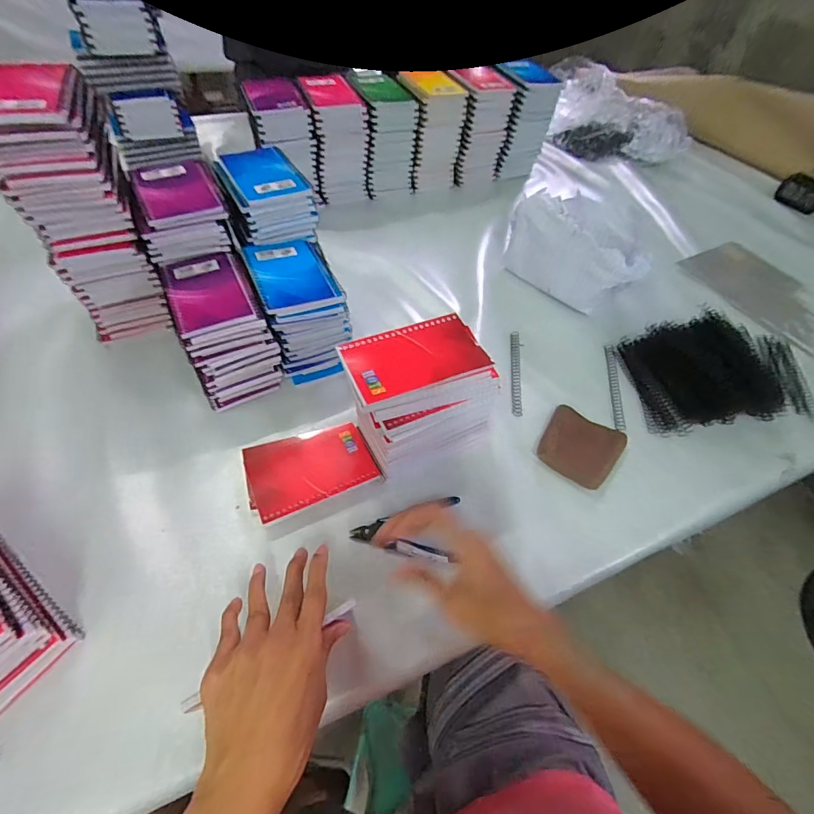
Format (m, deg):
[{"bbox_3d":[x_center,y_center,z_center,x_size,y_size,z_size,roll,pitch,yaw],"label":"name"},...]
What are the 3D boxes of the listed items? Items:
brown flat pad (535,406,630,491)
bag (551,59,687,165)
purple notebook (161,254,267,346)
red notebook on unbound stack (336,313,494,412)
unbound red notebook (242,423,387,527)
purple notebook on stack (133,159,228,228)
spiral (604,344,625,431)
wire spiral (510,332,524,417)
[{"bbox_3d":[0.208,0.048,0.500,0.086,0.014,0.091,27,55,15],"label":"brown flat pad"},{"bbox_3d":[0.483,-0.682,0.980,0.332,0.133,0.146,28,56,16],"label":"bag"},{"bbox_3d":[-0.228,-0.130,0.489,0.086,0.016,0.127,-21,57,-19],"label":"purple notebook"},{"bbox_3d":[0.008,-0.049,0.400,0.131,0.012,0.084,-17,56,-17],"label":"red notebook on unbound stack"},{"bbox_3d":[-0.107,0.067,0.468,0.137,0.016,0.099,-19,56,-18],"label":"unbound red notebook"},{"bbox_3d":[-0.281,-0.267,0.510,0.086,0.015,0.126,-20,62,-22],"label":"purple notebook on stack"},{"bbox_3d":[0.287,-0.032,0.578,0.014,0.008,0.157,11,53,4],"label":"spiral"},{"bbox_3d":[0.153,-0.051,0.582,0.015,0.010,0.153,8,53,2],"label":"wire spiral"}]

